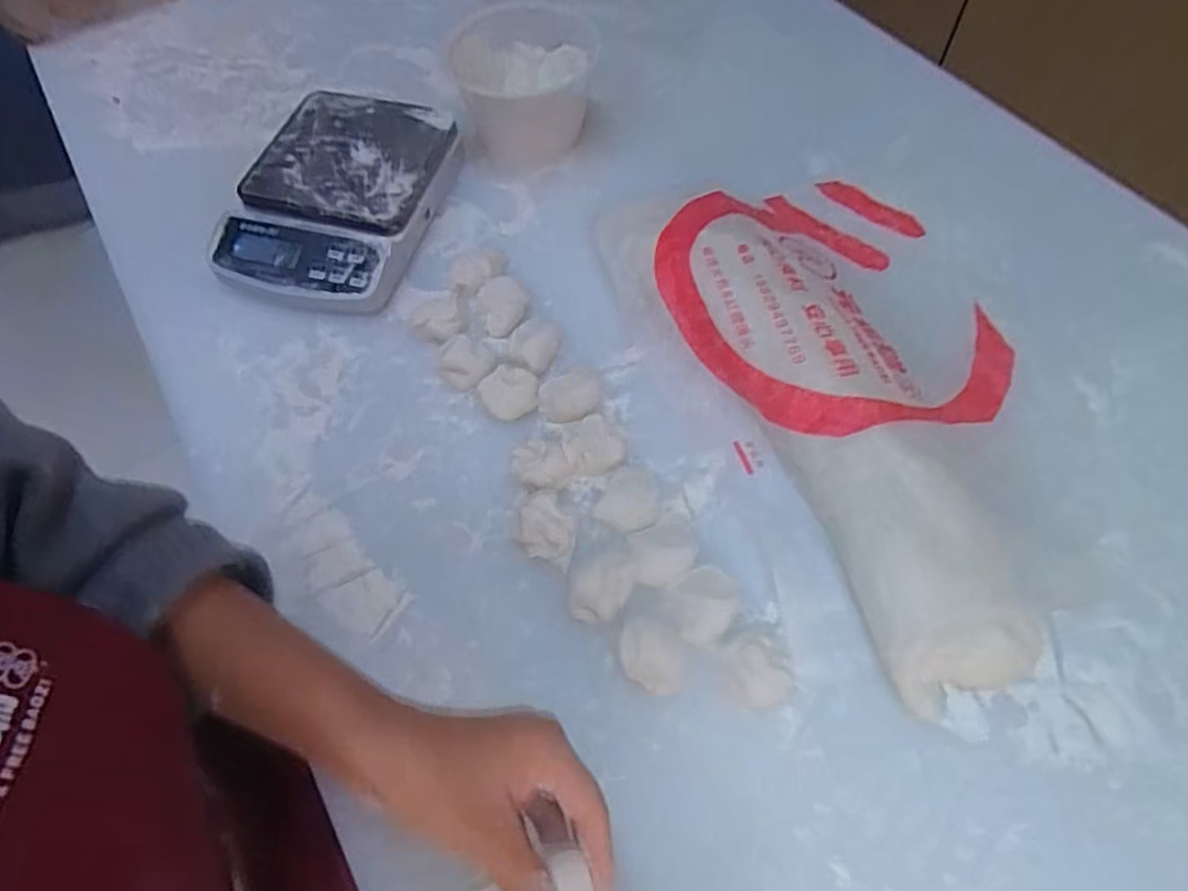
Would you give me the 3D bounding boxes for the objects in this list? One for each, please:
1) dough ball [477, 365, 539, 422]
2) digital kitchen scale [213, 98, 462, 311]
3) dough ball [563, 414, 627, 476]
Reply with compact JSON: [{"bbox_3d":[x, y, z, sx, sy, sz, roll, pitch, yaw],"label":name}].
[{"bbox_3d":[-0.062,-0.038,0.499,0.039,0.022,0.035,-29,64,-13],"label":"dough ball"},{"bbox_3d":[-0.214,-0.215,0.583,0.161,0.044,0.207,14,63,10],"label":"digital kitchen scale"},{"bbox_3d":[-0.001,-0.002,0.477,0.041,0.018,0.041,-1,61,2],"label":"dough ball"}]

